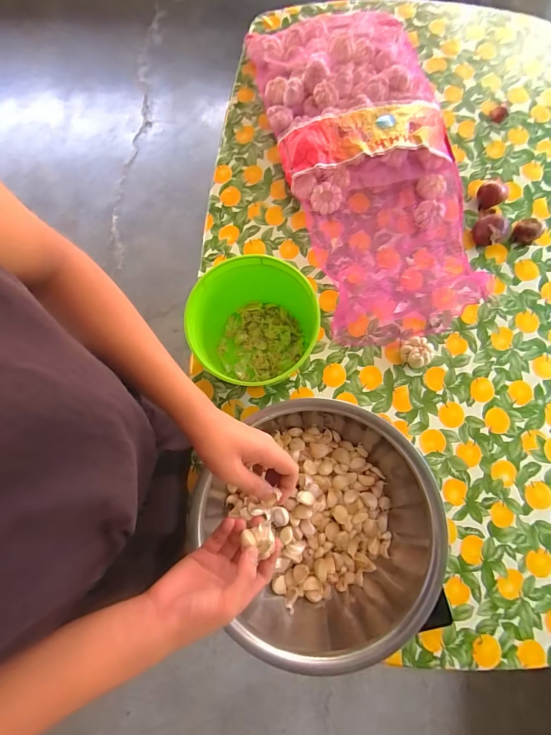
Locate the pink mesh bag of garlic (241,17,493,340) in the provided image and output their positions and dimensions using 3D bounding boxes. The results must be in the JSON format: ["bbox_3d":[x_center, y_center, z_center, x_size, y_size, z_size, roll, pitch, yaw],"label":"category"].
[{"bbox_3d":[0.187,-0.452,0.734,0.377,0.084,0.801,-9,78,-1],"label":"pink mesh bag of garlic"}]

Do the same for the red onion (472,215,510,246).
[{"bbox_3d":[0.450,-0.286,0.714,0.066,0.049,0.060,0,78,1],"label":"red onion"}]

